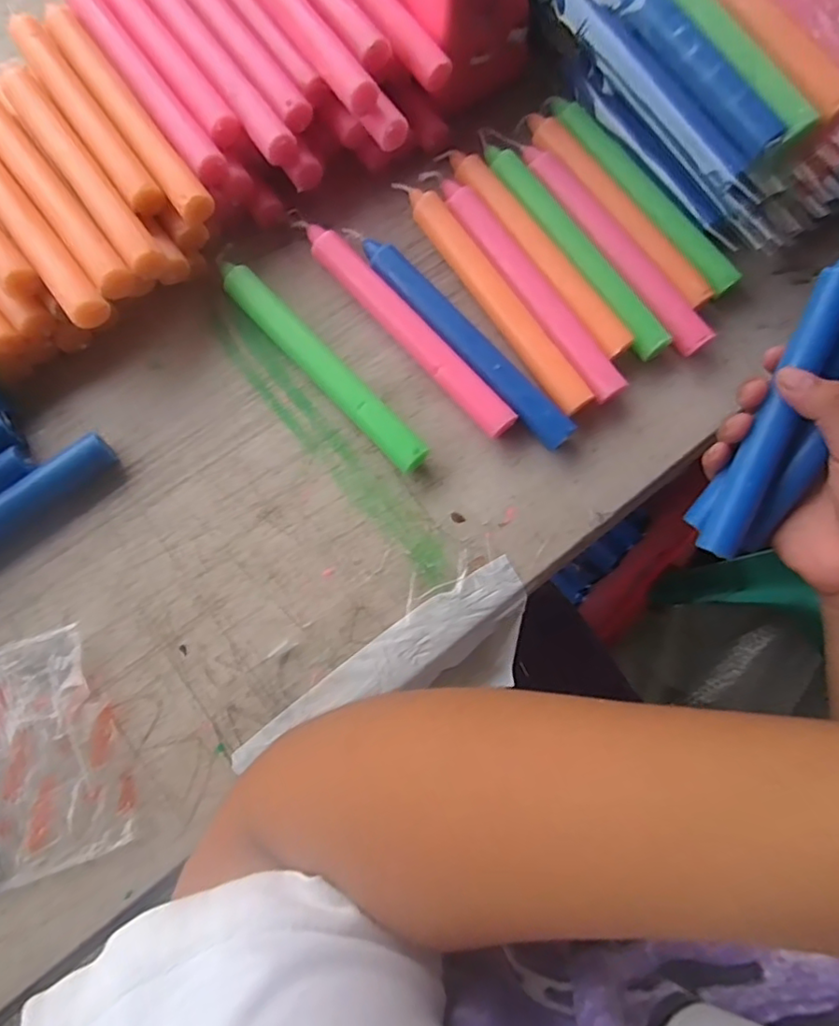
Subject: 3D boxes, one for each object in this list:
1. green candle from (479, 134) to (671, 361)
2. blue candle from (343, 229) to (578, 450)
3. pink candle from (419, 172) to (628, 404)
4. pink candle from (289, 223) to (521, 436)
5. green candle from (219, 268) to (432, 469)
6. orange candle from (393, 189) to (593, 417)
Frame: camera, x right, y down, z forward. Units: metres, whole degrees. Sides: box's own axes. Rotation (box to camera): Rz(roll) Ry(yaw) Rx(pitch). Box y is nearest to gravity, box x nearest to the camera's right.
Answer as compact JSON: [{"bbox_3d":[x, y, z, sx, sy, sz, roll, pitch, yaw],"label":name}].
[{"bbox_3d":[0.091,-0.159,0.354,0.019,0.018,0.164,-32,79,-9],"label":"green candle"},{"bbox_3d":[0.021,-0.101,0.339,0.020,0.018,0.173,-41,81,-11],"label":"blue candle"},{"bbox_3d":[0.061,-0.136,0.348,0.020,0.018,0.174,-32,79,-9],"label":"pink candle"},{"bbox_3d":[-0.008,-0.109,0.340,0.018,0.019,0.169,-41,81,-11],"label":"pink candle"},{"bbox_3d":[-0.056,-0.083,0.332,0.016,0.019,0.162,-42,81,-11],"label":"green candle"},{"bbox_3d":[0.043,-0.129,0.346,0.018,0.017,0.172,-33,79,-9],"label":"orange candle"}]

